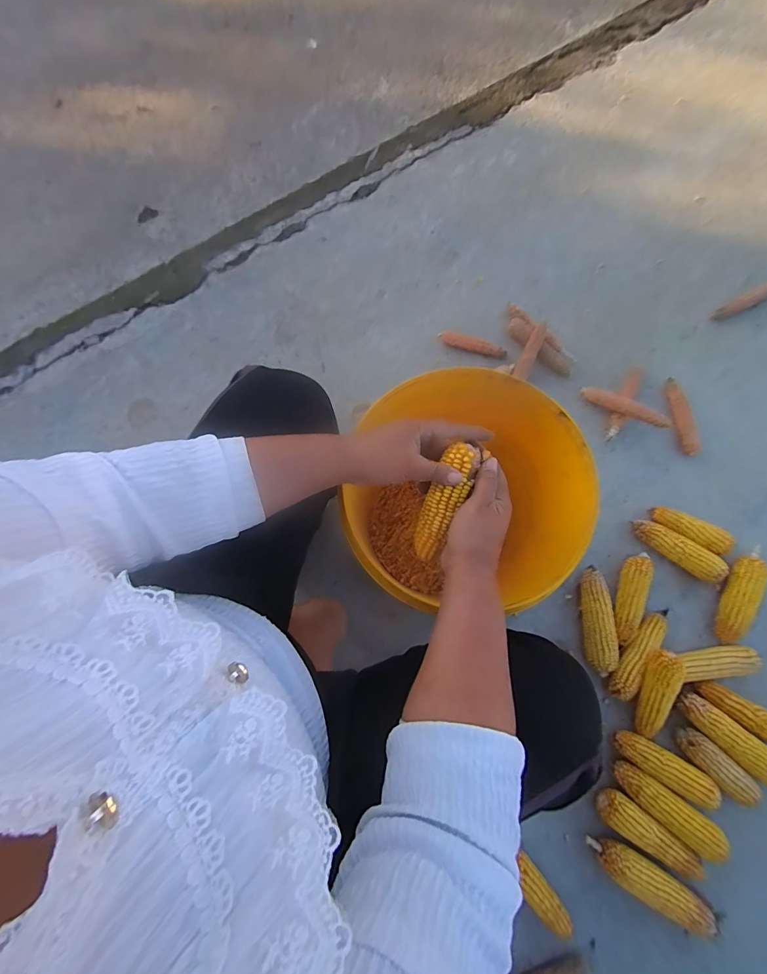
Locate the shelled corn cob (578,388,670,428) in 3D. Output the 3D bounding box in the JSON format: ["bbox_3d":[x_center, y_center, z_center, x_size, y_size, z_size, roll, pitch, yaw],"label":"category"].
[{"bbox_3d":[0.499,-0.167,0.811,0.029,0.024,0.178,-45,55,-10],"label":"shelled corn cob"}]

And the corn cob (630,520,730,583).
[{"bbox_3d":[0.556,0.120,0.742,0.174,0.041,0.052,34,79,9],"label":"corn cob"}]

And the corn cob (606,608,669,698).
[{"bbox_3d":[0.453,0.290,0.693,0.041,0.040,0.183,36,79,9],"label":"corn cob"}]

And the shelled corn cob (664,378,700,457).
[{"bbox_3d":[0.629,-0.153,0.820,0.027,0.025,0.171,-5,76,0],"label":"shelled corn cob"}]

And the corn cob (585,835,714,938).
[{"bbox_3d":[0.400,0.590,0.581,0.172,0.053,0.050,29,78,8],"label":"corn cob"}]

